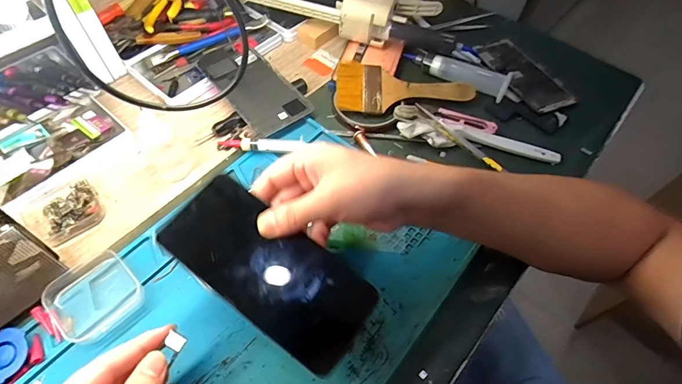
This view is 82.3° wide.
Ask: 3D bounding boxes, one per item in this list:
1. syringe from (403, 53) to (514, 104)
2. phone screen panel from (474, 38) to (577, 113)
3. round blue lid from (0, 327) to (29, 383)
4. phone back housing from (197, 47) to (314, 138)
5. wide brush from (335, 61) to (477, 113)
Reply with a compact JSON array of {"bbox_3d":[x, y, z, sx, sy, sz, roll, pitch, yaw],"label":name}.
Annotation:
[{"bbox_3d":[0.139,-0.150,0.476,0.131,0.023,0.032,25,60,13],"label":"syringe"},{"bbox_3d":[0.233,-0.155,0.495,0.066,0.007,0.140,-20,61,-15],"label":"phone screen panel"},{"bbox_3d":[-0.257,0.125,0.297,0.034,0.008,0.034,4,68,-10],"label":"round blue lid"},{"bbox_3d":[-0.105,-0.127,0.466,0.073,0.012,0.152,-34,65,-21],"label":"phone back housing"},{"bbox_3d":[0.076,-0.122,0.461,0.161,0.007,0.062,4,75,-1],"label":"wide brush"}]

